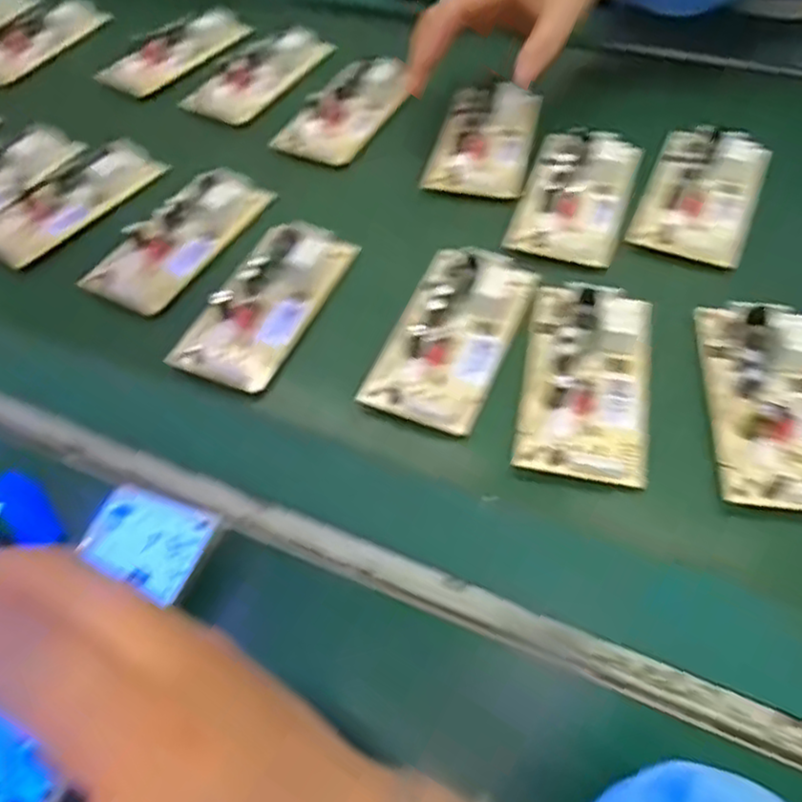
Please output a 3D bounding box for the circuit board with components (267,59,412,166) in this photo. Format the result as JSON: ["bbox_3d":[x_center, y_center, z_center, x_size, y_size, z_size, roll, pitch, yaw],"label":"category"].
[{"bbox_3d":[-0.038,-0.207,0.503,0.052,0.020,0.112,19,56,19],"label":"circuit board with components"}]

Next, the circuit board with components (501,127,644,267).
[{"bbox_3d":[0.106,-0.127,0.429,0.060,0.015,0.109,14,55,16],"label":"circuit board with components"}]

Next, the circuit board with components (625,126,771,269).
[{"bbox_3d":[0.179,-0.127,0.422,0.061,0.014,0.106,19,56,19],"label":"circuit board with components"}]

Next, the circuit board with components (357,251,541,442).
[{"bbox_3d":[0.027,-0.037,0.368,0.058,0.018,0.112,18,56,18],"label":"circuit board with components"}]

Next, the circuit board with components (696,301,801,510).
[{"bbox_3d":[0.173,-0.001,0.330,0.056,0.011,0.110,4,57,8],"label":"circuit board with components"}]

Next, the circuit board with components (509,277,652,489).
[{"bbox_3d":[0.091,-0.015,0.344,0.058,0.015,0.108,8,54,11],"label":"circuit board with components"}]

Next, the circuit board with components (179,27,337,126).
[{"bbox_3d":[-0.110,-0.250,0.541,0.060,0.018,0.122,22,57,21],"label":"circuit board with components"}]

